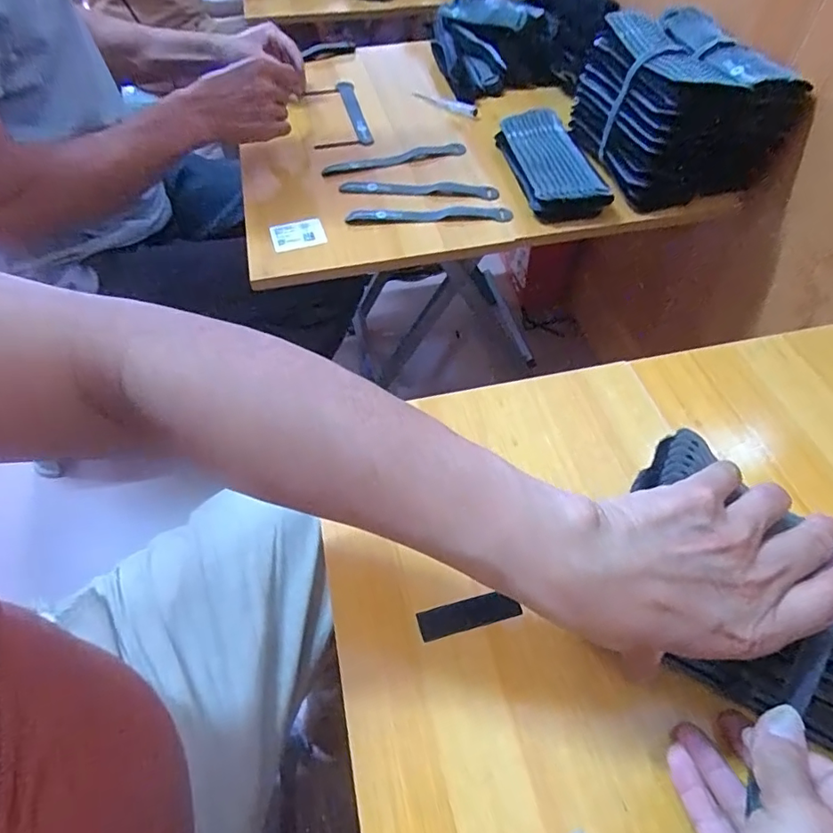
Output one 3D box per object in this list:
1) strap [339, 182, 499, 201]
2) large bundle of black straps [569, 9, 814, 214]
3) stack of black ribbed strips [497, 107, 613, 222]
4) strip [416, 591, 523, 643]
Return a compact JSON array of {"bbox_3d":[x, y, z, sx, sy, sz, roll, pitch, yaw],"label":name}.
[{"bbox_3d":[0.003,-0.290,0.661,0.196,0.013,0.024,7,54,6],"label":"strap"},{"bbox_3d":[0.304,-0.385,0.630,0.155,0.103,0.205,-8,54,-5],"label":"large bundle of black straps"},{"bbox_3d":[0.171,-0.324,0.660,0.092,0.035,0.199,-7,54,-4],"label":"stack of black ribbed strips"},{"bbox_3d":[0.034,0.133,0.351,0.064,0.004,0.019,-14,54,-7],"label":"strip"}]

